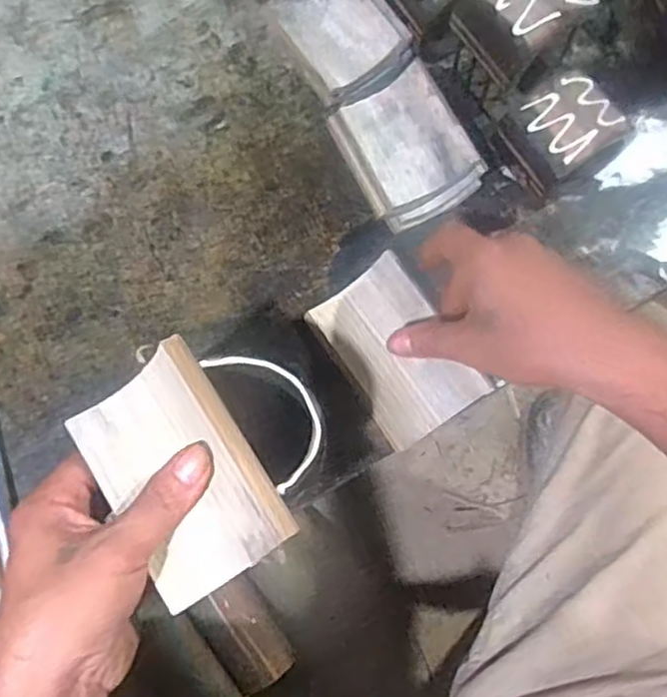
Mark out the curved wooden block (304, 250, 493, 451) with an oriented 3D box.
[{"bbox_3d":[0.041,0.002,0.454,0.070,0.026,0.113,-33,78,-9],"label":"curved wooden block"}]

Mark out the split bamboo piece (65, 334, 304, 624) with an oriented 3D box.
[{"bbox_3d":[-0.073,0.061,0.337,0.076,0.022,0.111,-38,77,14],"label":"split bamboo piece"}]

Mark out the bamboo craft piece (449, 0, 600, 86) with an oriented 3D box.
[{"bbox_3d":[0.117,-0.207,0.420,0.069,0.041,0.066,-35,76,-8],"label":"bamboo craft piece"}]

